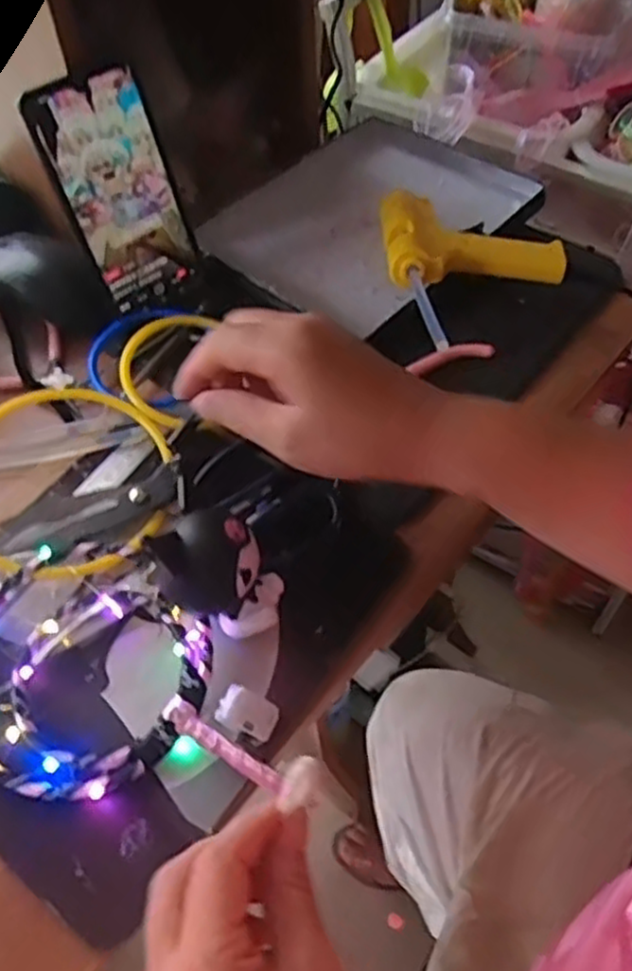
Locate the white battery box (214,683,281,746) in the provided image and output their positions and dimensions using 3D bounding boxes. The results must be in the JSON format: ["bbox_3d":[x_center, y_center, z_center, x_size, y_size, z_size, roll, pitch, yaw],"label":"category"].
[{"bbox_3d":[-0.033,0.109,0.359,0.029,0.011,0.019,22,58,17],"label":"white battery box"}]

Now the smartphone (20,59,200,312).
[{"bbox_3d":[-0.128,-0.194,0.496,0.077,0.146,0.006,-36,45,-19],"label":"smartphone"}]

